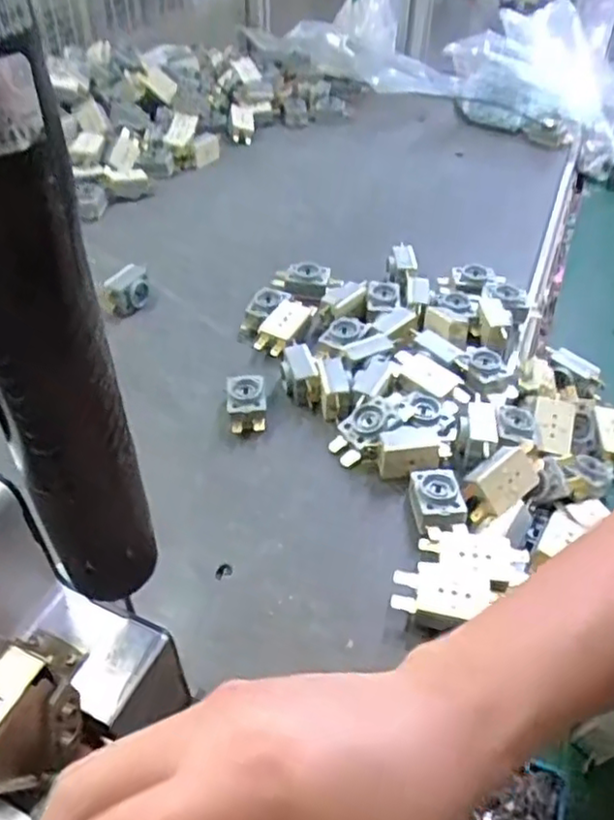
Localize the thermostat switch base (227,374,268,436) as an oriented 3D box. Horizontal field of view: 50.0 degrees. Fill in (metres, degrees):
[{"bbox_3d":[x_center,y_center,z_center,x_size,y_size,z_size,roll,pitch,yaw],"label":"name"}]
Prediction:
[{"bbox_3d":[-0.042,-0.003,0.463,0.026,0.021,0.043,-4,44,-6],"label":"thermostat switch base"}]

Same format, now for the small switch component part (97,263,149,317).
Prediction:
[{"bbox_3d":[-0.152,-0.099,0.552,0.024,0.028,0.044,26,49,24],"label":"small switch component part"}]

